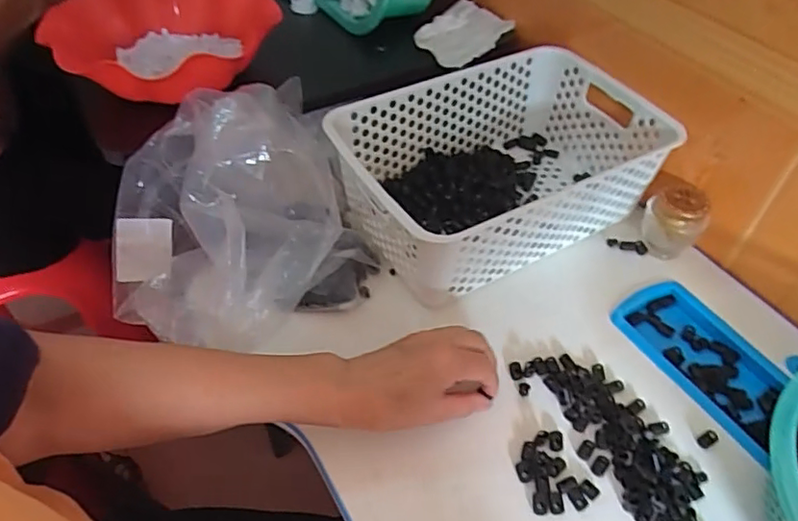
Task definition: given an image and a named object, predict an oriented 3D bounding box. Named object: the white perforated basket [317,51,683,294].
[{"bbox_3d":[0.102,-0.098,0.588,0.314,0.109,0.207,-25,53,-20],"label":"white perforated basket"}]

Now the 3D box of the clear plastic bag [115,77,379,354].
[{"bbox_3d":[-0.146,-0.037,0.497,0.222,0.170,0.161,9,49,8],"label":"clear plastic bag"}]

